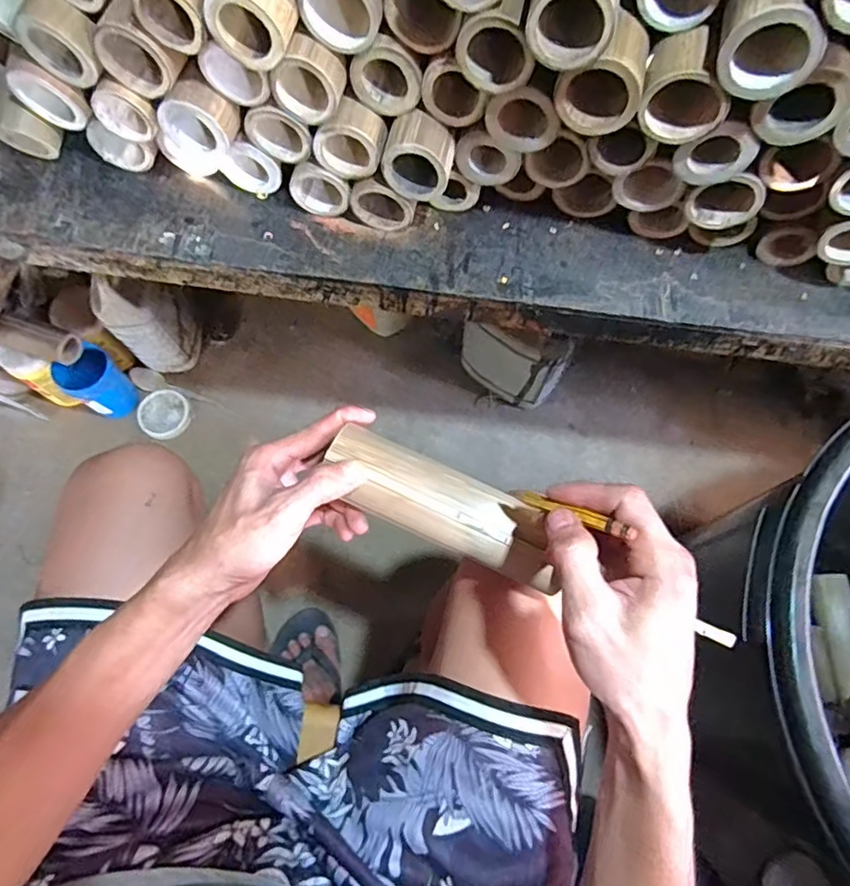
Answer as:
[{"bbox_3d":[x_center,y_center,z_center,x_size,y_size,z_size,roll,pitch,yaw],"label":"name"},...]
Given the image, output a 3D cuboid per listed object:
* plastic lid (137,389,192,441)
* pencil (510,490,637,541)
[{"bbox_3d":[-0.468,-0.051,1.021,0.086,0.022,0.090,20,71,5],"label":"plastic lid"},{"bbox_3d":[0.080,0.038,0.323,0.081,0.006,0.009,16,62,51],"label":"pencil"}]

